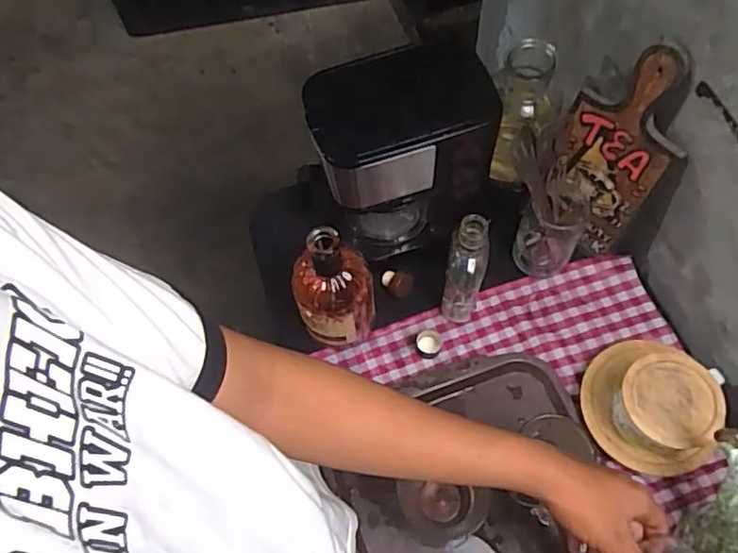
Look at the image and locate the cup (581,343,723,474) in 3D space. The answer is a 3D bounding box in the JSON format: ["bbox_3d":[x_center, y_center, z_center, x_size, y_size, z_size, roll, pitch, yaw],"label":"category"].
[{"bbox_3d":[0.324,0.139,0.691,0.145,0.108,0.149,-42,68,-16],"label":"cup"}]

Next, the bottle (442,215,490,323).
[{"bbox_3d":[0.116,0.000,0.739,0.049,0.180,0.052,8,64,8],"label":"bottle"}]

